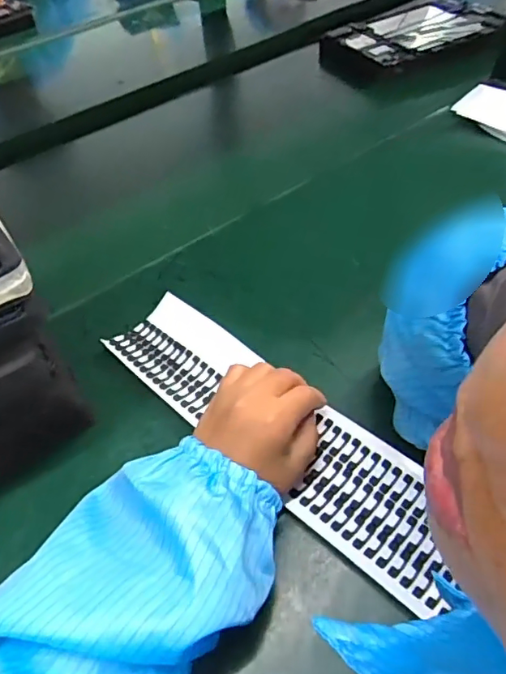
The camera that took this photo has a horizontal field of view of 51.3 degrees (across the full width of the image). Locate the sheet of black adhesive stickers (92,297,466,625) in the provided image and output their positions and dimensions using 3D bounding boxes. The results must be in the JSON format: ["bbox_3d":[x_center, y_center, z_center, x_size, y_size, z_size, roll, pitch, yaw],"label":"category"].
[{"bbox_3d":[0.011,0.059,0.370,0.292,0.008,0.076,34,57,29],"label":"sheet of black adhesive stickers"}]

